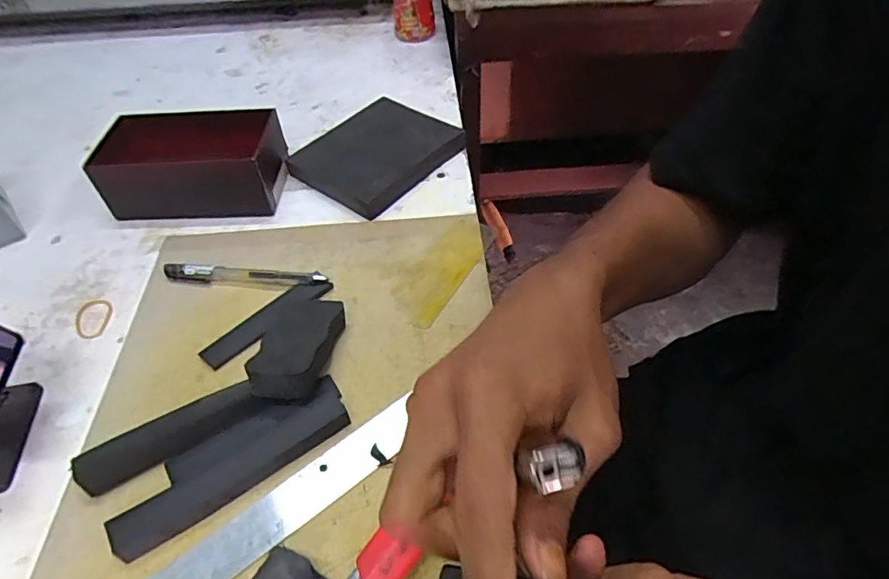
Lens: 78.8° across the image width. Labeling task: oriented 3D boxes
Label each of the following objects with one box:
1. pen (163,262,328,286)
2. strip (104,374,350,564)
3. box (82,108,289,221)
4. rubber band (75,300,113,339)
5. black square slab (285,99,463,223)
[{"bbox_3d":[-0.164,-0.011,0.443,0.138,0.014,0.015,2,48,7],"label":"pen"},{"bbox_3d":[-0.131,0.105,0.339,0.146,0.015,0.044,-29,52,-21],"label":"strip"},{"bbox_3d":[-0.243,-0.119,0.515,0.179,0.059,0.091,-1,48,4],"label":"box"},{"bbox_3d":[-0.281,0.023,0.431,0.027,0.004,0.042,-11,48,-6],"label":"rubber band"},{"bbox_3d":[-0.064,-0.139,0.544,0.119,0.022,0.148,31,57,28],"label":"black square slab"}]

